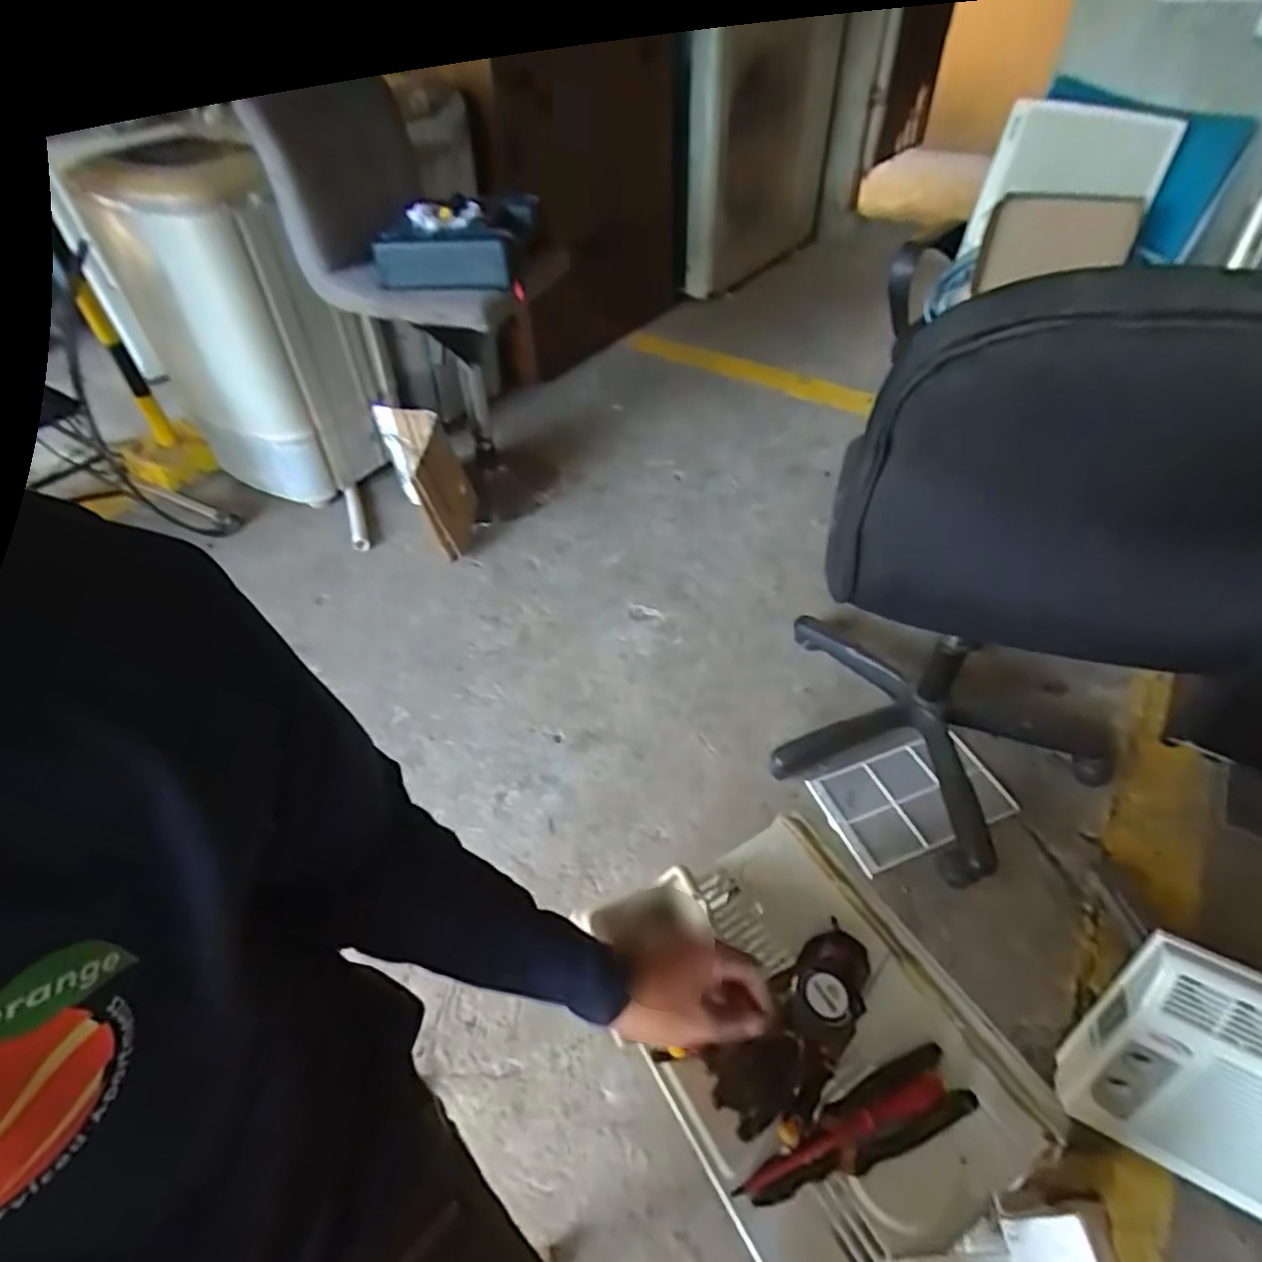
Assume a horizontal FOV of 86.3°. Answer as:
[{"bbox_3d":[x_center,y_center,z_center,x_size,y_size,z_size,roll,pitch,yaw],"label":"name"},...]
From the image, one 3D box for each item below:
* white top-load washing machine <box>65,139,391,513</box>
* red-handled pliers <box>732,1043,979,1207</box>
[{"bbox_3d":[-0.878,-0.690,1.576,0.421,0.744,0.367,-25,50,-21],"label":"white top-load washing machine"},{"bbox_3d":[0.216,0.481,0.651,0.237,0.030,0.063,-17,47,-13],"label":"red-handled pliers"}]

